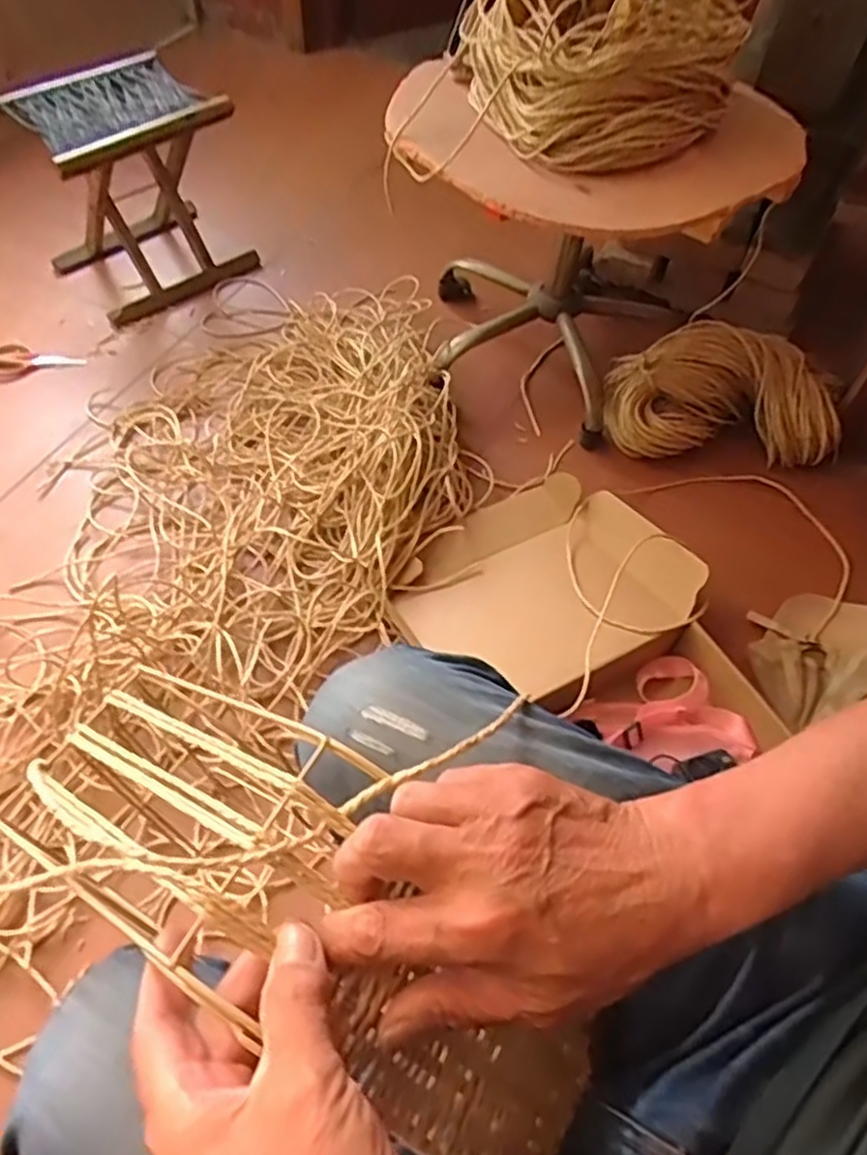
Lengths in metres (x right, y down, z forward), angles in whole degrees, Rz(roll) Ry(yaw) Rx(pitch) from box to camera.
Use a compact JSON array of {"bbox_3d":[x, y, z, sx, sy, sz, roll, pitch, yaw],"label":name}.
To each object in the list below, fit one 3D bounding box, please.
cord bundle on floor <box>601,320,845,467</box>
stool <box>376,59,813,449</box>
[{"bbox_3d":[0.484,-0.292,1.181,0.399,0.154,0.162,2,57,-2],"label":"cord bundle on floor"},{"bbox_3d":[0.197,-0.529,1.132,0.518,0.434,0.475,2,56,-3],"label":"stool"}]

